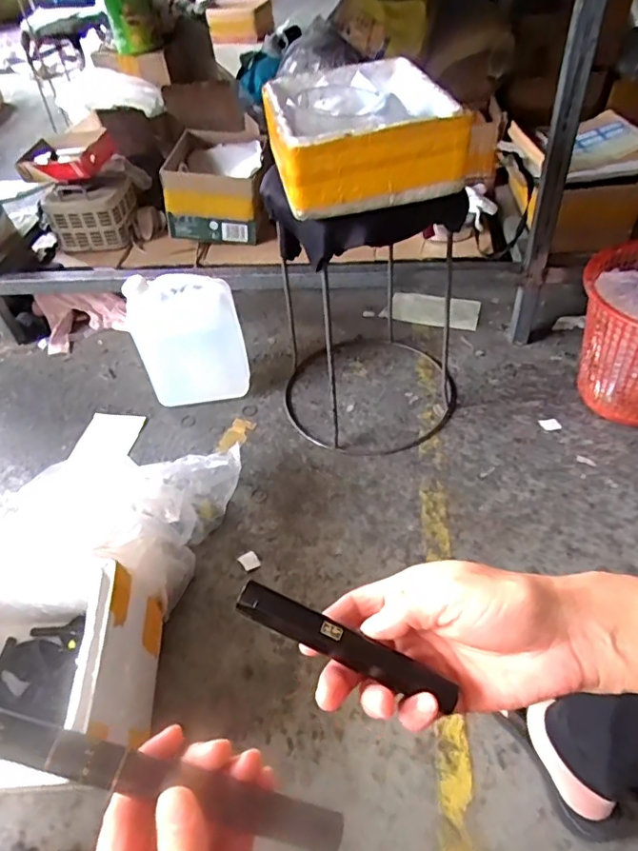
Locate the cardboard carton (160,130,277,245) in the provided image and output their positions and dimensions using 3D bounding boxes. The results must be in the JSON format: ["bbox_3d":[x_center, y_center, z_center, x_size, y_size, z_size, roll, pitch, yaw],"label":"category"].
[{"bbox_3d":[-0.231,-0.609,1.386,0.243,0.177,0.332,2,47,9],"label":"cardboard carton"}]

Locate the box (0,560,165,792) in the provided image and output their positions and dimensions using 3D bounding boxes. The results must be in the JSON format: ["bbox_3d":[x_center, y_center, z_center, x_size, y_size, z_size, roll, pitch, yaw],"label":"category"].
[{"bbox_3d":[-0.389,0.327,0.685,0.333,0.218,0.251,-8,47,0],"label":"box"}]

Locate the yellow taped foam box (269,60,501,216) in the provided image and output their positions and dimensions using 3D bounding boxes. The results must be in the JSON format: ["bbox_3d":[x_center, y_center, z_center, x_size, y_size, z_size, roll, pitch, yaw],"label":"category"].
[{"bbox_3d":[0.053,-0.414,0.772,0.229,0.106,0.271,-11,47,-3],"label":"yellow taped foam box"}]

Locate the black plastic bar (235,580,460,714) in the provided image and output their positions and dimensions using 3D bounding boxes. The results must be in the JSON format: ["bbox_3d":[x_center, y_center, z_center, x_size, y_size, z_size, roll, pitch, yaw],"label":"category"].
[{"bbox_3d":[0.014,0.119,0.300,0.124,0.011,0.016,23,52,7],"label":"black plastic bar"}]

